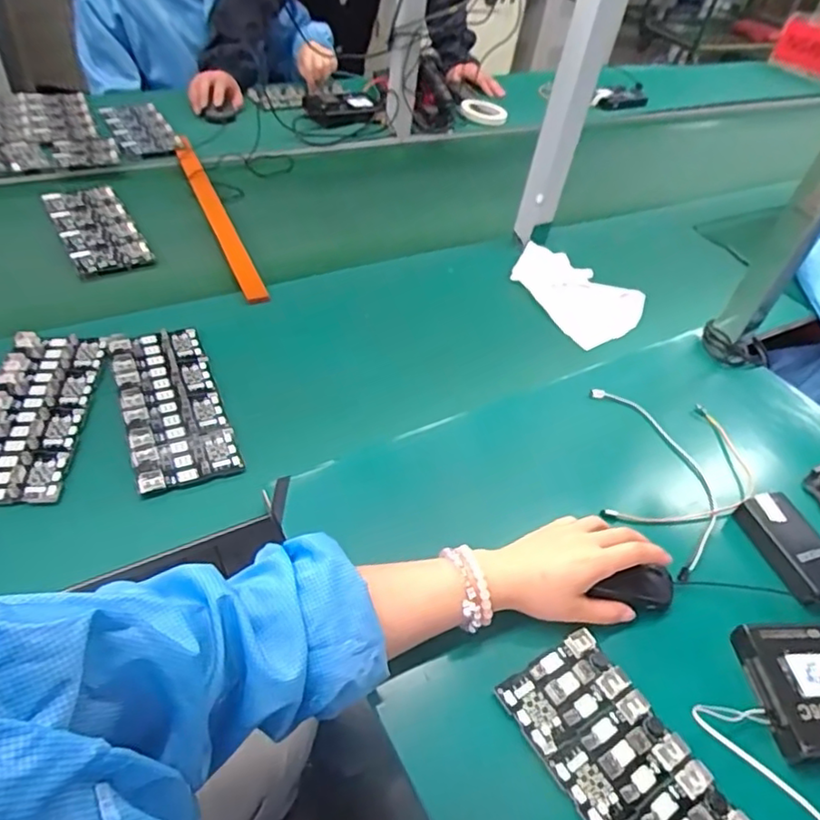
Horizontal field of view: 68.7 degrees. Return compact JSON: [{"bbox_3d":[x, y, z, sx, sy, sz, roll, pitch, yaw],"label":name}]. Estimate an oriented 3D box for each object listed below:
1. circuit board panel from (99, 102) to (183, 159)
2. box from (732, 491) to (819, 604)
[{"bbox_3d":[-0.497,-0.518,1.099,0.096,0.019,0.224,-21,53,-27],"label":"circuit board panel"},{"bbox_3d":[0.363,0.128,0.568,0.047,0.029,0.101,-5,47,-14],"label":"box"}]

